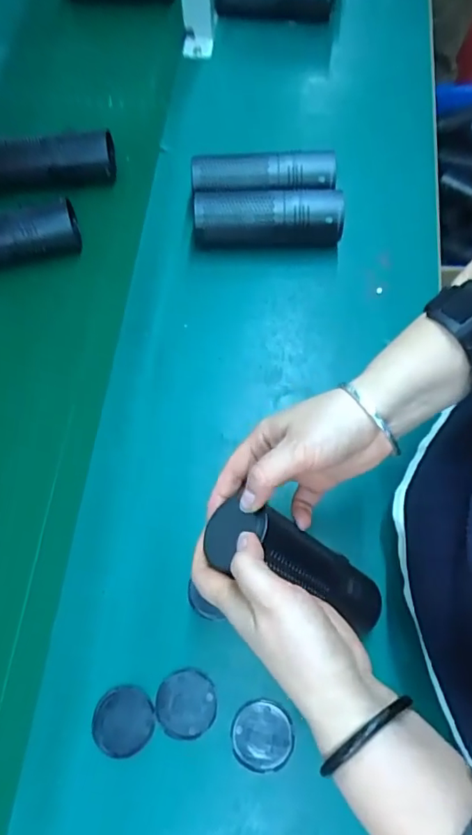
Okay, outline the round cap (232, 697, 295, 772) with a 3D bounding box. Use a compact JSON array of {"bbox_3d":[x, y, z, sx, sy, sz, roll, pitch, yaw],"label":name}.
[{"bbox_3d":[0.022,0.258,0.423,0.049,0.004,0.049,0,69,1],"label":"round cap"}]

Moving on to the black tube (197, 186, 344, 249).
[{"bbox_3d":[0.035,-0.228,0.579,0.164,0.057,0.059,0,69,2],"label":"black tube"}]

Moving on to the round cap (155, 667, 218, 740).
[{"bbox_3d":[-0.041,0.237,0.431,0.049,0.005,0.049,0,69,1],"label":"round cap"}]

